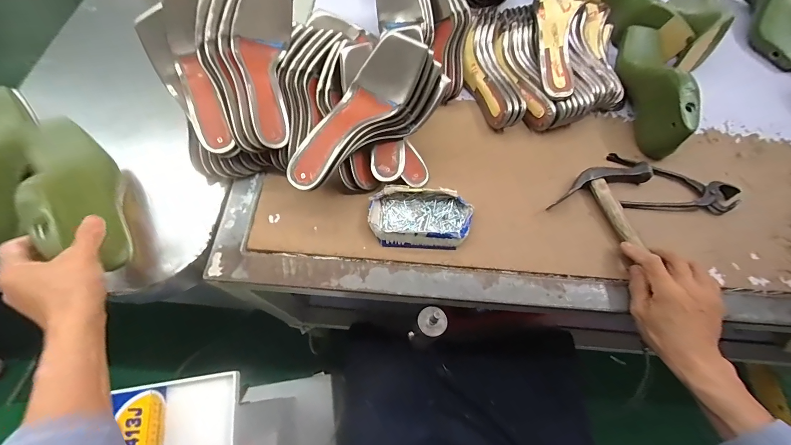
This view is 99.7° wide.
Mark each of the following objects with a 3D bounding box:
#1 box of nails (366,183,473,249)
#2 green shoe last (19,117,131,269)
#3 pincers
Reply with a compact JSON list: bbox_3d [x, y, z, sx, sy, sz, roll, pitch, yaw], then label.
[{"bbox_3d":[0.033,-0.006,0.449,0.133,0.028,0.080,3,65,0],"label":"box of nails"},{"bbox_3d":[-0.384,-0.039,0.399,0.072,0.084,0.222,-30,63,-14],"label":"green shoe last"},{"bbox_3d":[0.405,-0.055,0.488,0.165,0.020,0.092,7,65,2],"label":"pincers"}]

